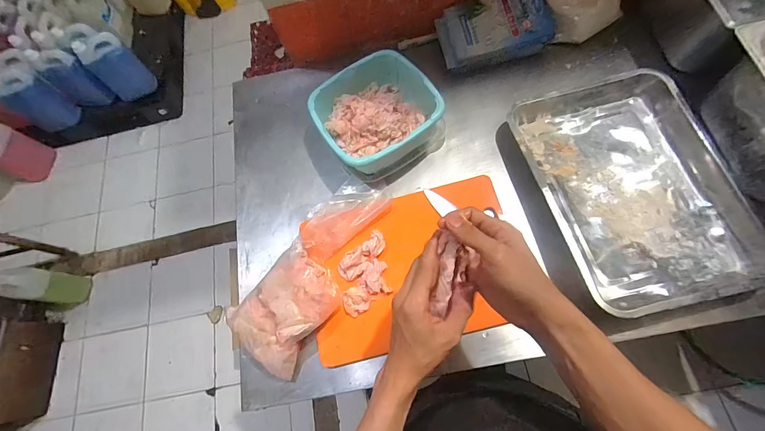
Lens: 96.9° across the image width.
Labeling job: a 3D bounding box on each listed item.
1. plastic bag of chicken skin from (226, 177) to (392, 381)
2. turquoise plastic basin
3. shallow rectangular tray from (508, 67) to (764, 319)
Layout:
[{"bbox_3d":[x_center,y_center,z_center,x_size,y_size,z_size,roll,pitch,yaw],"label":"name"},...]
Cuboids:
[{"bbox_3d":[-0.108,0.077,0.562,0.128,0.049,0.341,29,77,15],"label":"plastic bag of chicken skin"},{"bbox_3d":[-0.018,-0.192,0.615,0.199,0.084,0.187,-24,70,-2],"label":"turquoise plastic basin"},{"bbox_3d":[0.395,-0.049,0.557,0.282,0.068,0.377,-14,70,2],"label":"shallow rectangular tray"}]

